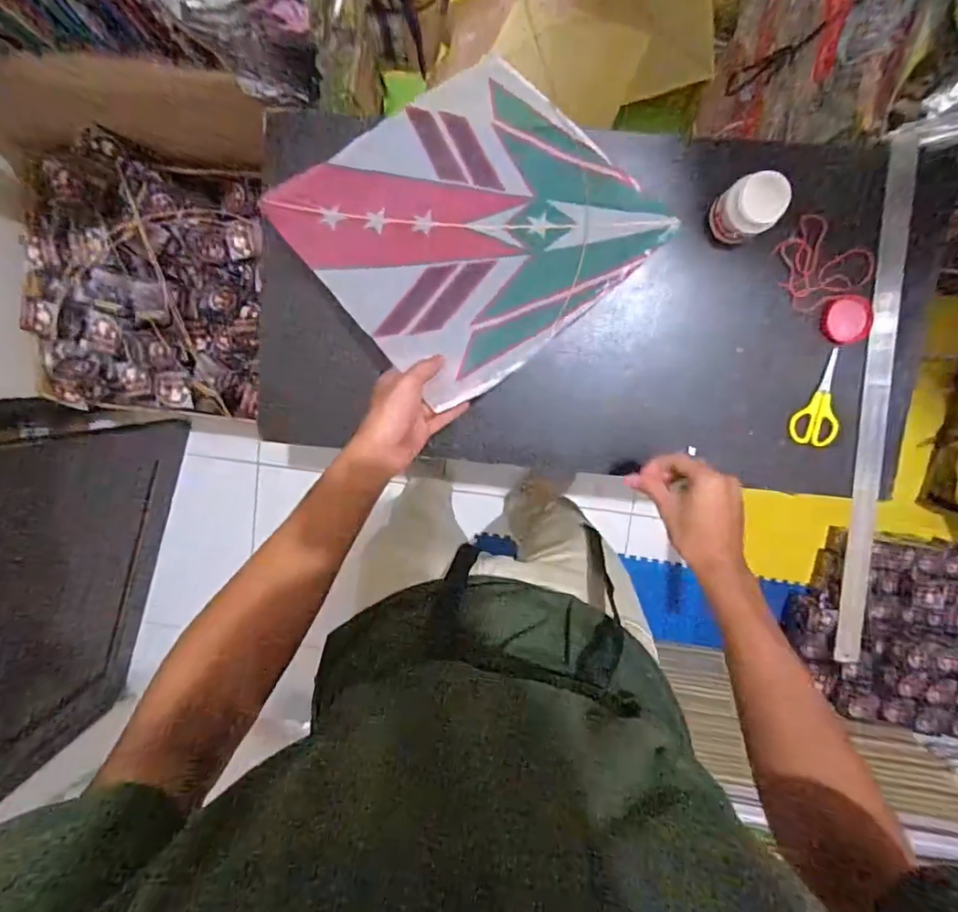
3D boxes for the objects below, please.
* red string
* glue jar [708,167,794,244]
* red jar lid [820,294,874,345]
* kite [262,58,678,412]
[{"bbox_3d":[0.400,-0.231,0.639,0.101,0.017,0.098,0,98,3],"label":"red string"},{"bbox_3d":[0.289,-0.264,0.590,0.050,0.074,0.055,0,98,3],"label":"glue jar"},{"bbox_3d":[0.432,-0.159,0.646,0.060,0.008,0.056,-1,98,4],"label":"red jar lid"},{"bbox_3d":[-0.009,-0.259,0.608,0.327,0.027,0.330,-39,75,-4],"label":"kite"}]

